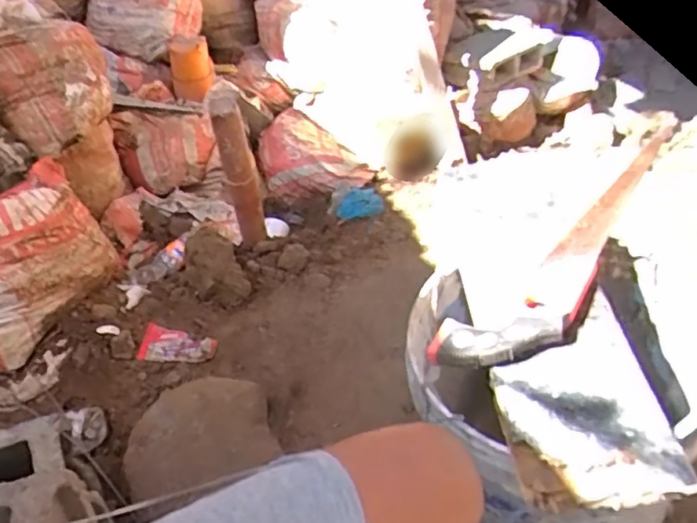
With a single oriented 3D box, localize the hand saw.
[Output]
[{"bbox_3d":[0.254,-0.020,0.627,0.423,0.036,0.086,-34,48,-30],"label":"hand saw"}]

